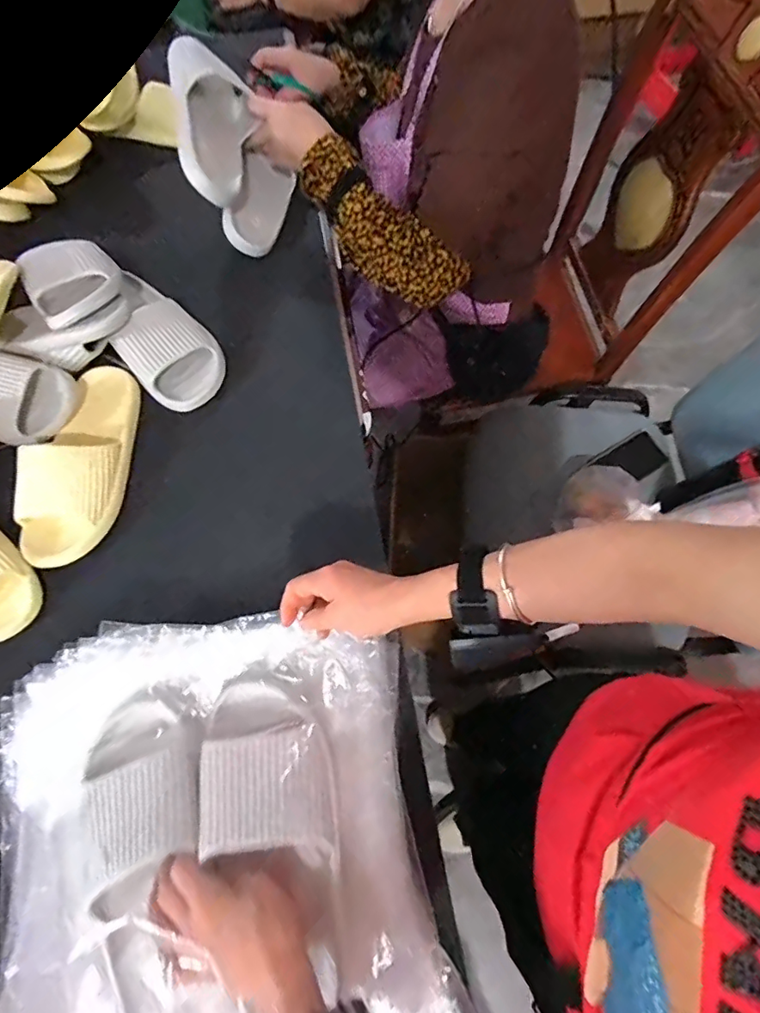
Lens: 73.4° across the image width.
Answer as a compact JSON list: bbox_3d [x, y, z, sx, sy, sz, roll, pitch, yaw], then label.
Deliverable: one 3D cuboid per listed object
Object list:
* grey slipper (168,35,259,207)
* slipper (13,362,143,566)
[{"bbox_3d":[-0.218,-0.512,0.671,0.099,0.082,0.237,-15,67,-4],"label":"grey slipper"},{"bbox_3d":[-0.361,-0.058,0.607,0.110,0.059,0.249,-2,67,2],"label":"slipper"}]

